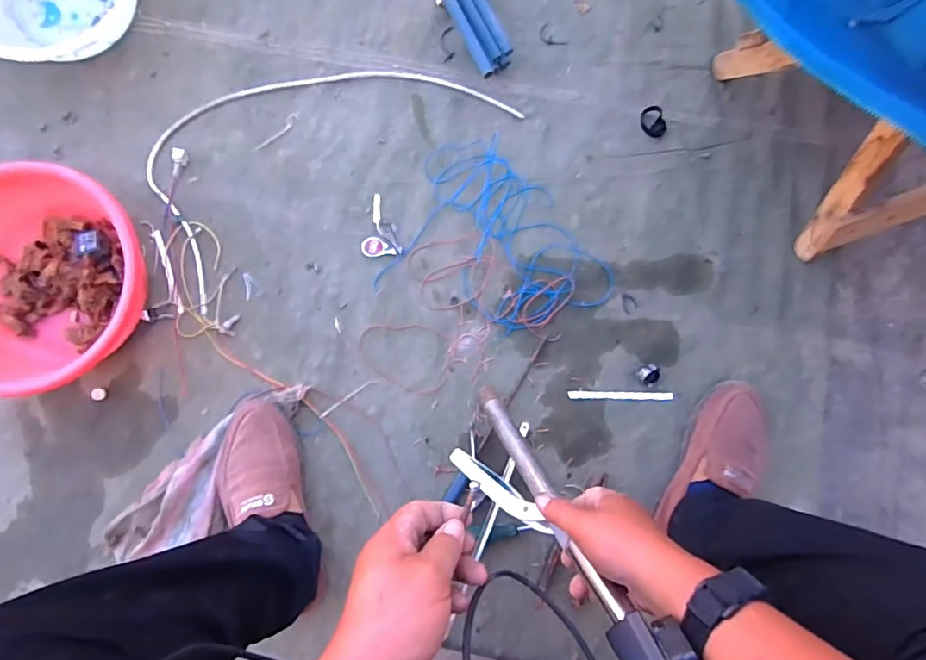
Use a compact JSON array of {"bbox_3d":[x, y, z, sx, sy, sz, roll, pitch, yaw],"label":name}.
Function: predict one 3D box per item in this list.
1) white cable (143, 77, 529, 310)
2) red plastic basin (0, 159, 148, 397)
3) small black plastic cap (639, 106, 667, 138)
[{"bbox_3d":[-0.184,-0.255,0.715,0.476,0.030,0.218,-30,91,-9],"label":"white cable"},{"bbox_3d":[-0.499,-0.059,0.640,0.235,0.102,0.243,0,86,-2],"label":"red plastic basin"},{"bbox_3d":[0.261,-0.286,0.737,0.030,0.018,0.041,-12,86,-3],"label":"small black plastic cap"}]

